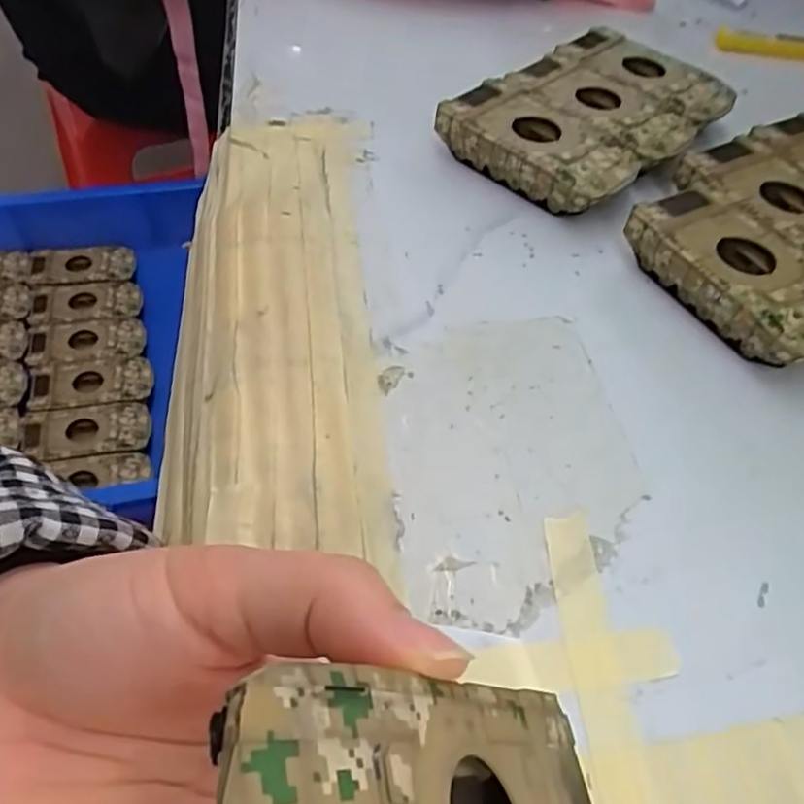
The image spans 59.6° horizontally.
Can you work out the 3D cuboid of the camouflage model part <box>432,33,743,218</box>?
[{"bbox_3d":[0.101,-0.149,0.371,0.093,0.028,0.144,38,58,24],"label":"camouflage model part"}]

